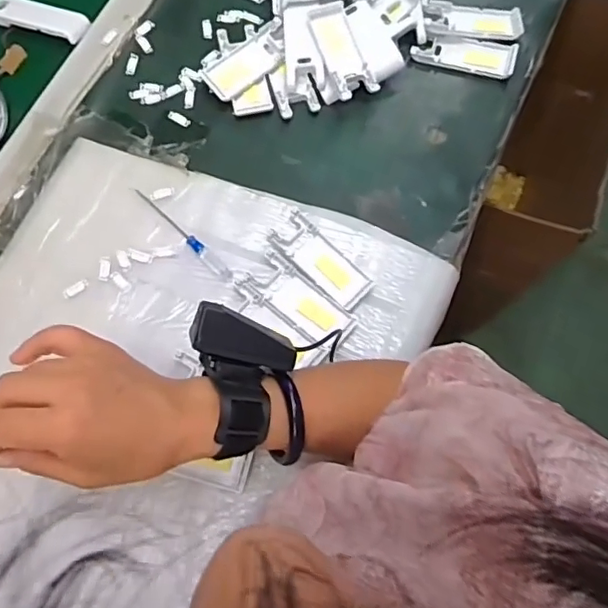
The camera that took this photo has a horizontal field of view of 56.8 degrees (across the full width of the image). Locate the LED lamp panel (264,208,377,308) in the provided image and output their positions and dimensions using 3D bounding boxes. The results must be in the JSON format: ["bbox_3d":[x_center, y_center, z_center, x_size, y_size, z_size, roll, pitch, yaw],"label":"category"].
[{"bbox_3d":[0.016,-0.039,0.512,0.099,0.008,0.040,43,79,11],"label":"LED lamp panel"}]

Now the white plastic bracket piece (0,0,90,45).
[{"bbox_3d":[-0.278,-0.299,0.586,0.101,0.017,0.040,13,75,5],"label":"white plastic bracket piece"}]

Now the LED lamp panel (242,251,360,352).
[{"bbox_3d":[-0.003,-0.003,0.500,0.101,0.007,0.040,39,70,11],"label":"LED lamp panel"}]

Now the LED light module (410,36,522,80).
[{"bbox_3d":[0.168,-0.262,0.587,0.103,0.012,0.040,18,75,6],"label":"LED light module"}]

